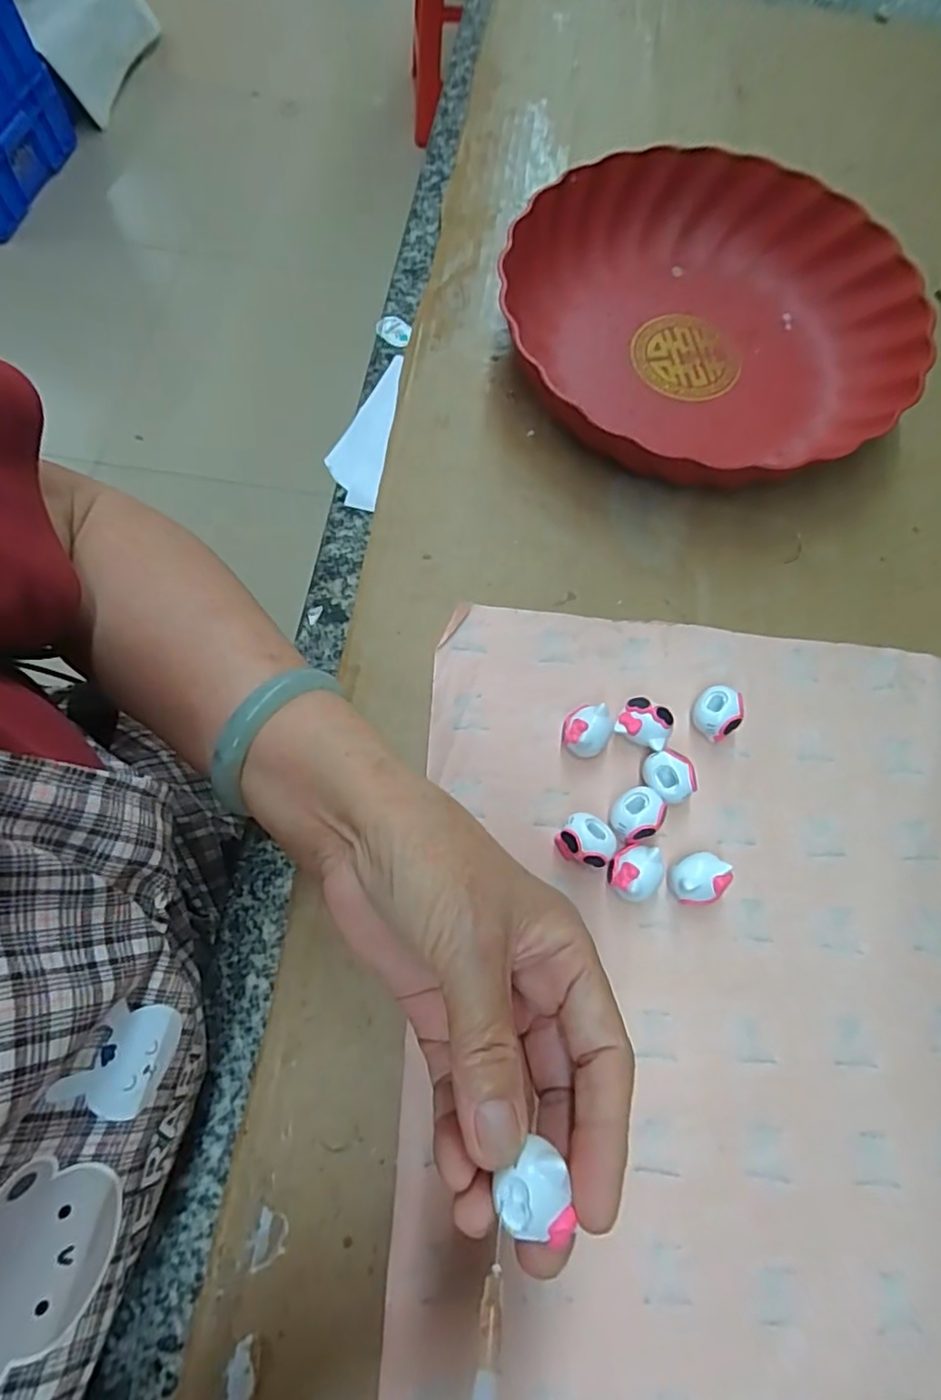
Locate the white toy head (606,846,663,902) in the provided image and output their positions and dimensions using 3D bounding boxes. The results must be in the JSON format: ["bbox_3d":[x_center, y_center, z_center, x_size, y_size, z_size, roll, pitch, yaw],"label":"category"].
[{"bbox_3d":[0.073,0.079,0.277,0.021,0.020,0.024,4,71,0],"label":"white toy head"}]

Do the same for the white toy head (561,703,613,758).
[{"bbox_3d":[0.056,0.016,0.299,0.022,0.020,0.024,0,71,-1],"label":"white toy head"}]

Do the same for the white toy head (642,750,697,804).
[{"bbox_3d":[0.094,0.037,0.292,0.021,0.019,0.024,-24,73,-9],"label":"white toy head"}]

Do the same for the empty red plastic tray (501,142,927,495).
[{"bbox_3d":[0.139,-0.229,0.371,0.242,0.048,0.237,-19,73,-8],"label":"empty red plastic tray"}]

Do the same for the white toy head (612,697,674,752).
[{"bbox_3d":[0.085,0.013,0.299,0.025,0.020,0.019,30,73,9],"label":"white toy head"}]

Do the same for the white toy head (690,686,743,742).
[{"bbox_3d":[0.122,0.007,0.304,0.022,0.021,0.023,0,71,-1],"label":"white toy head"}]

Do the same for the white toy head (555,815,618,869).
[{"bbox_3d":[0.054,0.065,0.281,0.025,0.020,0.022,37,74,11],"label":"white toy head"}]

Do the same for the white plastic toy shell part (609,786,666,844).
[{"bbox_3d":[0.078,0.054,0.286,0.025,0.019,0.021,-34,75,-12],"label":"white plastic toy shell part"}]

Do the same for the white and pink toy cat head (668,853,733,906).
[{"bbox_3d":[0.103,0.082,0.278,0.026,0.021,0.022,-17,72,-7],"label":"white and pink toy cat head"}]

